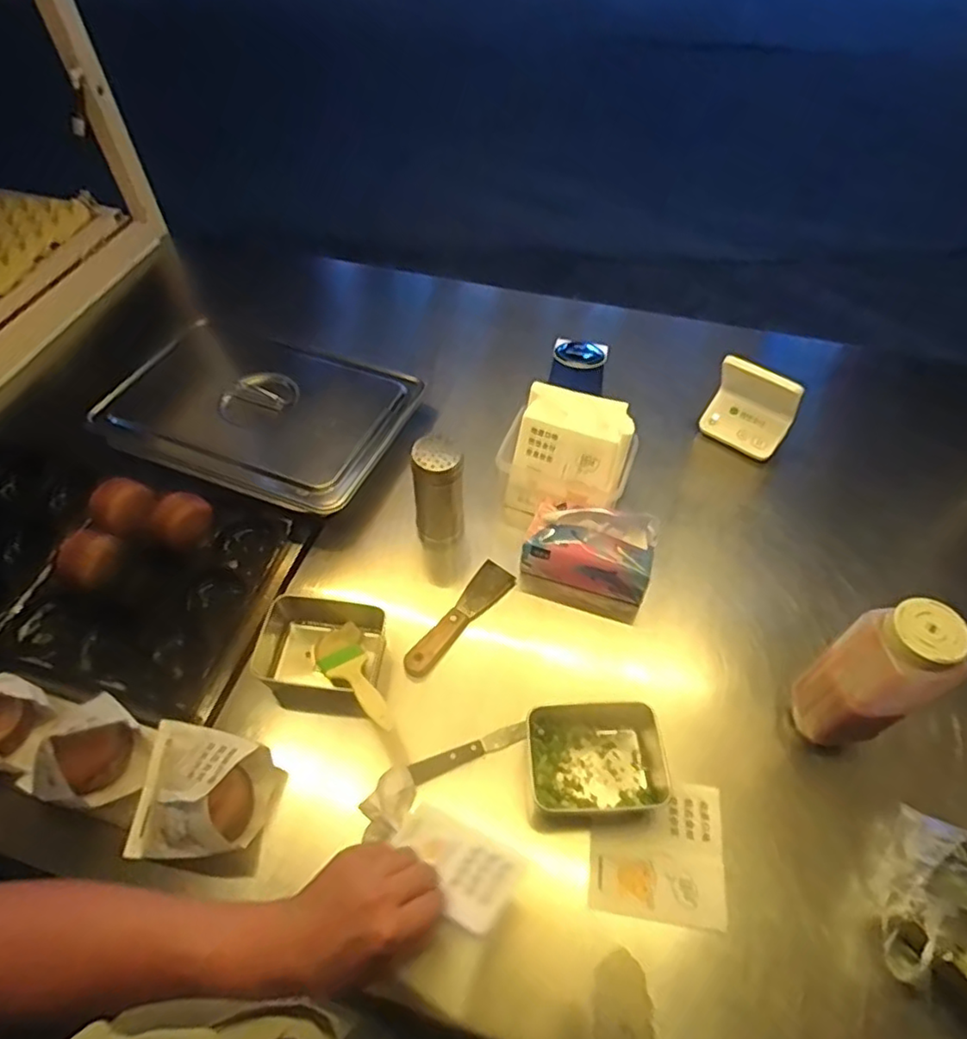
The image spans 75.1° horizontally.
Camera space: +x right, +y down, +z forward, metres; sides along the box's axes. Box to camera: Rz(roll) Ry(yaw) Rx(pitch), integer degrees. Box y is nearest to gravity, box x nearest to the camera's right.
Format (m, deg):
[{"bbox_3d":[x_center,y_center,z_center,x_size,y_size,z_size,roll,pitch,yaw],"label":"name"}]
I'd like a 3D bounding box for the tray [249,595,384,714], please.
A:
[{"bbox_3d":[-0.191,0.149,0.716,0.143,0.053,0.117,9,53,8],"label":"tray"}]

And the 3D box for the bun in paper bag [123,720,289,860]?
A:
[{"bbox_3d":[-0.280,0.263,0.621,0.127,0.074,0.116,2,53,2],"label":"bun in paper bag"}]

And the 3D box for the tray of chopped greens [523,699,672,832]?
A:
[{"bbox_3d":[0.115,0.258,0.665,0.138,0.066,0.110,-1,53,0],"label":"tray of chopped greens"}]

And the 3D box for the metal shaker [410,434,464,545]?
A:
[{"bbox_3d":[-0.056,-0.035,0.795,0.060,0.148,0.052,-6,53,-4],"label":"metal shaker"}]

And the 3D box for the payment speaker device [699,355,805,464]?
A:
[{"bbox_3d":[0.384,-0.165,0.899,0.115,0.128,0.062,32,59,23],"label":"payment speaker device"}]

